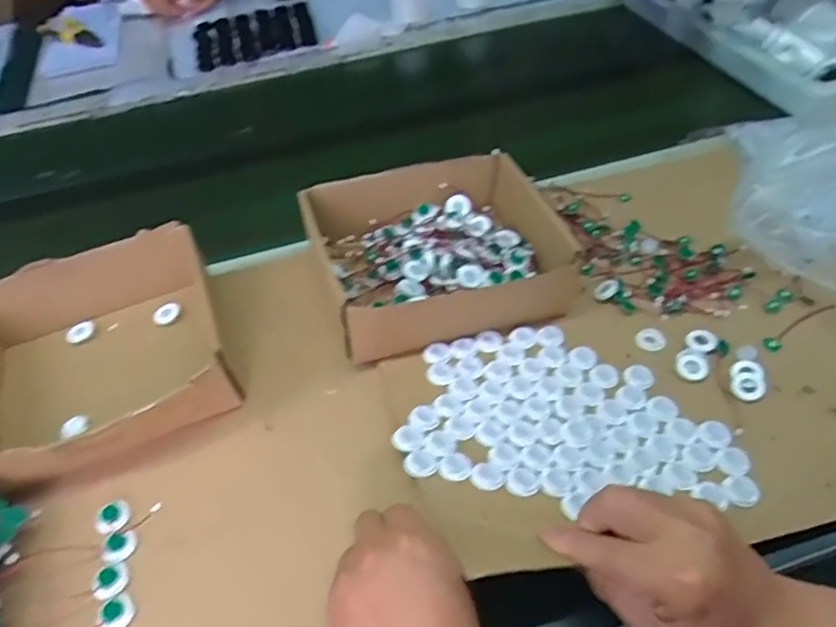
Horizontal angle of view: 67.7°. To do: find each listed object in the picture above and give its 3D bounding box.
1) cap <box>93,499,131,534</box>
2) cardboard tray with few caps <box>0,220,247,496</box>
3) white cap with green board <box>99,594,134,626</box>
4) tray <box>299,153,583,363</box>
[{"bbox_3d":[-0.227,0.151,0.462,0.025,0.004,0.025,-3,48,3],"label":"cap"},{"bbox_3d":[-0.272,0.035,0.522,0.207,0.072,0.193,-20,49,-12],"label":"cardboard tray with few caps"},{"bbox_3d":[-0.202,0.201,0.416,0.021,0.004,0.024,-21,50,-14],"label":"white cap with green board"},{"bbox_3d":[0.019,-0.058,0.579,0.214,0.069,0.183,-16,49,-9],"label":"tray"}]

